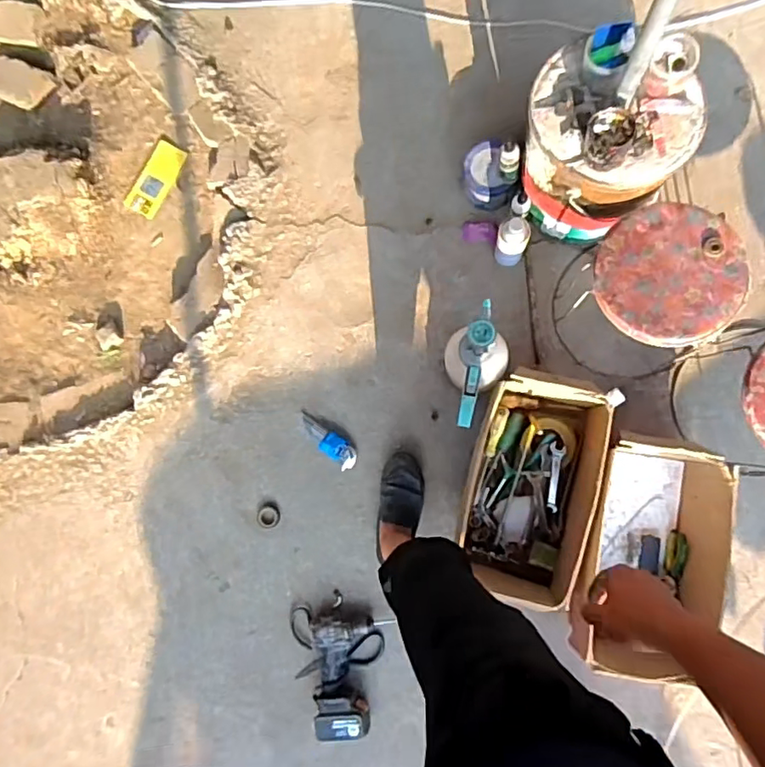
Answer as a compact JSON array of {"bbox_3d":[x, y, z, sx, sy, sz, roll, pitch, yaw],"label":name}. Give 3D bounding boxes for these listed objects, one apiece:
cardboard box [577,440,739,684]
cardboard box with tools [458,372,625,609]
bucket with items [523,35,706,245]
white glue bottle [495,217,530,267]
[{"bbox_3d":[0.521,0.317,1.100,0.233,0.196,0.383,15,87,9],"label":"cardboard box"},{"bbox_3d":[0.309,0.215,1.156,0.257,0.171,0.455,15,87,9],"label":"cardboard box with tools"},{"bbox_3d":[0.414,-0.446,1.084,0.296,0.361,0.244,15,86,8],"label":"bucket with items"},{"bbox_3d":[0.280,-0.303,1.206,0.055,0.174,0.056,-1,85,8],"label":"white glue bottle"}]

